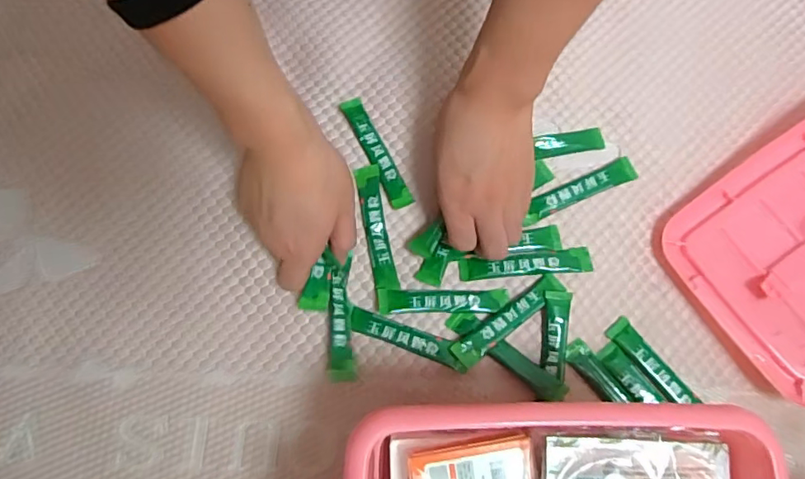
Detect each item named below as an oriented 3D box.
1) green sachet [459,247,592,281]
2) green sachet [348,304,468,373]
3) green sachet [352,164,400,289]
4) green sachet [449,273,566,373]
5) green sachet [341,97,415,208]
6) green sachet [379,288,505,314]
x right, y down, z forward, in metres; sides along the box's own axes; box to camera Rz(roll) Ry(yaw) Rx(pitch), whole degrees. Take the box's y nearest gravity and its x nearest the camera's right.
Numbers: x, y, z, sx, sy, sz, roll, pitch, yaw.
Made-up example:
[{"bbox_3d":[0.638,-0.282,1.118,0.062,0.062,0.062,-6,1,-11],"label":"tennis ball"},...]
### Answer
[{"bbox_3d":[0.111,0.022,0.487,0.116,0.006,0.022,-5,78,-2],"label":"green sachet"},{"bbox_3d":[0.003,0.086,0.469,0.106,0.008,0.021,19,87,6],"label":"green sachet"},{"bbox_3d":[-0.024,-0.011,0.494,0.021,0.012,0.113,-9,79,-3],"label":"green sachet"},{"bbox_3d":[0.091,0.070,0.473,0.116,0.012,0.023,-37,81,-8],"label":"green sachet"},{"bbox_3d":[-0.025,-0.082,0.509,0.020,0.014,0.115,-27,80,-6],"label":"green sachet"},{"bbox_3d":[0.035,0.054,0.477,0.114,0.011,0.021,0,78,-1],"label":"green sachet"}]

